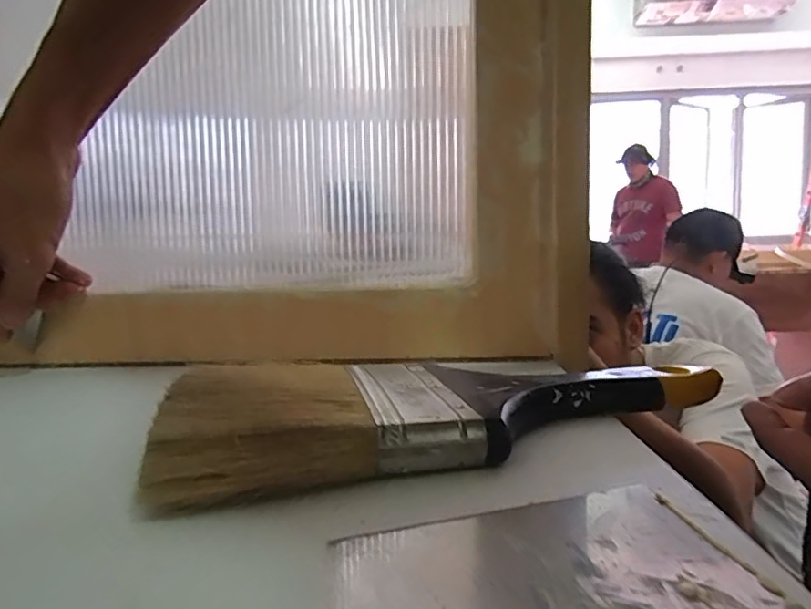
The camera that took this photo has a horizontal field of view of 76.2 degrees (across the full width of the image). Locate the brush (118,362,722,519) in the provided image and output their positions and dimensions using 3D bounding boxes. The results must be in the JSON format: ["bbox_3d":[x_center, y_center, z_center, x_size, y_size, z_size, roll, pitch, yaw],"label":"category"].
[{"bbox_3d":[0.026,0.039,0.211,0.236,0.030,0.069,-4,6,-23],"label":"brush"}]

